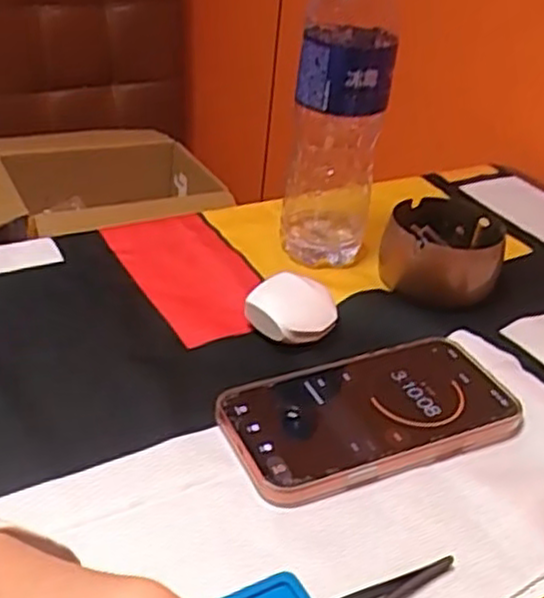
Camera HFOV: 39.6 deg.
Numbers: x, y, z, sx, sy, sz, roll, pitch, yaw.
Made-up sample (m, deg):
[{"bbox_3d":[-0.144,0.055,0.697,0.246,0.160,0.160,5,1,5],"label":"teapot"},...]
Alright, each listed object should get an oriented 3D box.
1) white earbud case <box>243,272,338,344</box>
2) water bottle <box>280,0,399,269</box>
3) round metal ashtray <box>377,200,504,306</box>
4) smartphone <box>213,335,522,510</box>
[{"bbox_3d":[0.013,0.005,0.488,0.057,0.020,0.056,8,33,2],"label":"white earbud case"},{"bbox_3d":[0.048,-0.133,0.531,0.063,0.214,0.063,11,33,6],"label":"water bottle"},{"bbox_3d":[0.126,-0.036,0.560,0.083,0.047,0.096,13,34,10],"label":"round metal ashtray"},{"bbox_3d":[0.055,0.064,0.426,0.164,0.014,0.081,-10,37,-24],"label":"smartphone"}]

